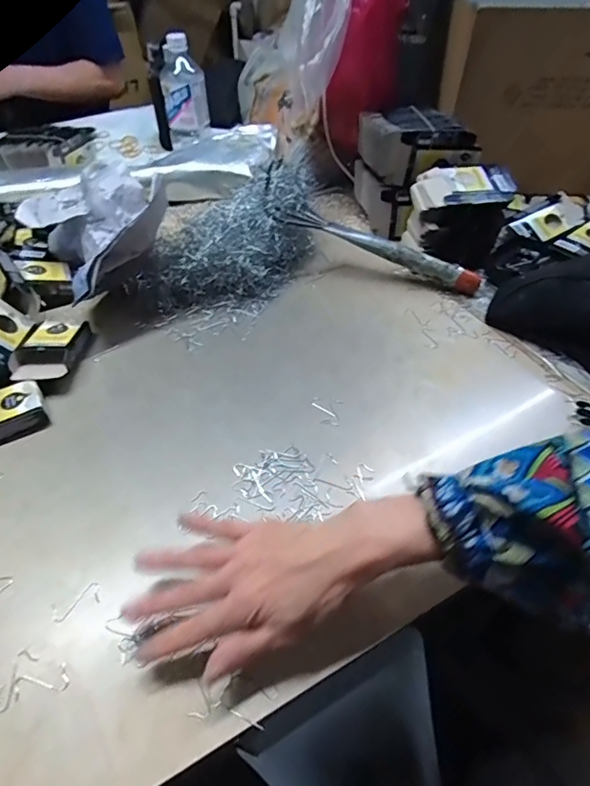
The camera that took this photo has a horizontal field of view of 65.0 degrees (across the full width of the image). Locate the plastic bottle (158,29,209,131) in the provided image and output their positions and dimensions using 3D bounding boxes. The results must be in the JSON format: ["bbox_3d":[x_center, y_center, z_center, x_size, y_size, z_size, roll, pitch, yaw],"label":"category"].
[{"bbox_3d":[-0.194,-0.537,0.807,0.074,0.131,0.057,-11,49,-9],"label":"plastic bottle"}]

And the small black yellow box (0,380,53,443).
[{"bbox_3d":[-0.293,0.023,0.461,0.084,0.024,0.054,-20,51,-19],"label":"small black yellow box"}]

